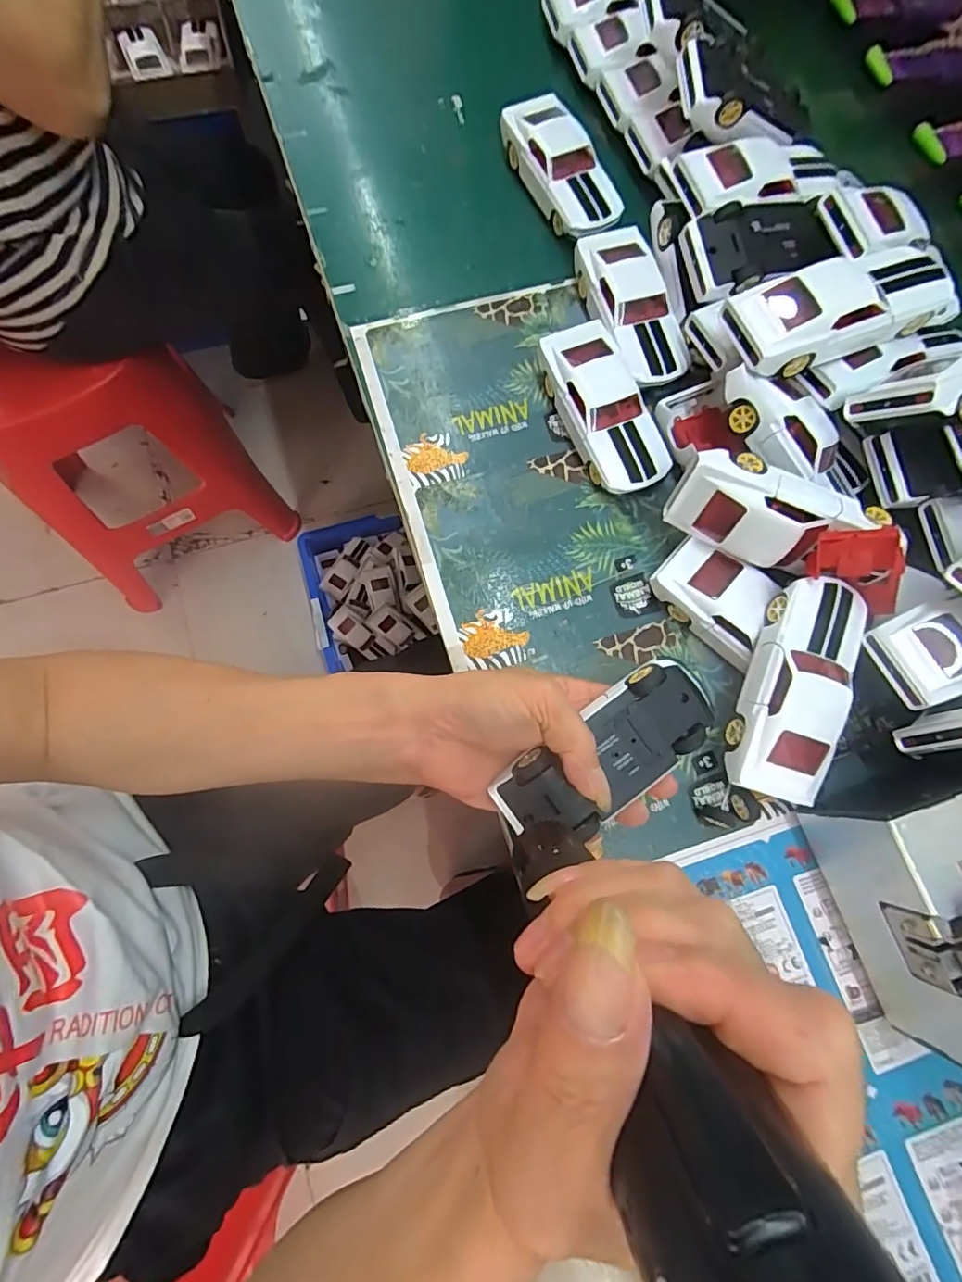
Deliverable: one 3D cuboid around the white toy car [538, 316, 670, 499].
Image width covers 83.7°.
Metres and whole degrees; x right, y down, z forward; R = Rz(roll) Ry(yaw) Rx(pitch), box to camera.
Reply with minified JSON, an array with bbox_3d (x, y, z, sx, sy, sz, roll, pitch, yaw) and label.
[{"bbox_3d":[0.086,-0.162,0.380,0.055,0.031,0.126,-25,79,-9],"label":"white toy car"}]

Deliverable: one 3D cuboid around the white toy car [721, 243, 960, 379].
[{"bbox_3d":[0.216,-0.202,0.323,0.128,0.032,0.056,-19,78,-8],"label":"white toy car"}]

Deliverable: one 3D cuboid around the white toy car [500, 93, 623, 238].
[{"bbox_3d":[0.067,-0.377,0.430,0.054,0.034,0.134,-27,79,-8],"label":"white toy car"}]

